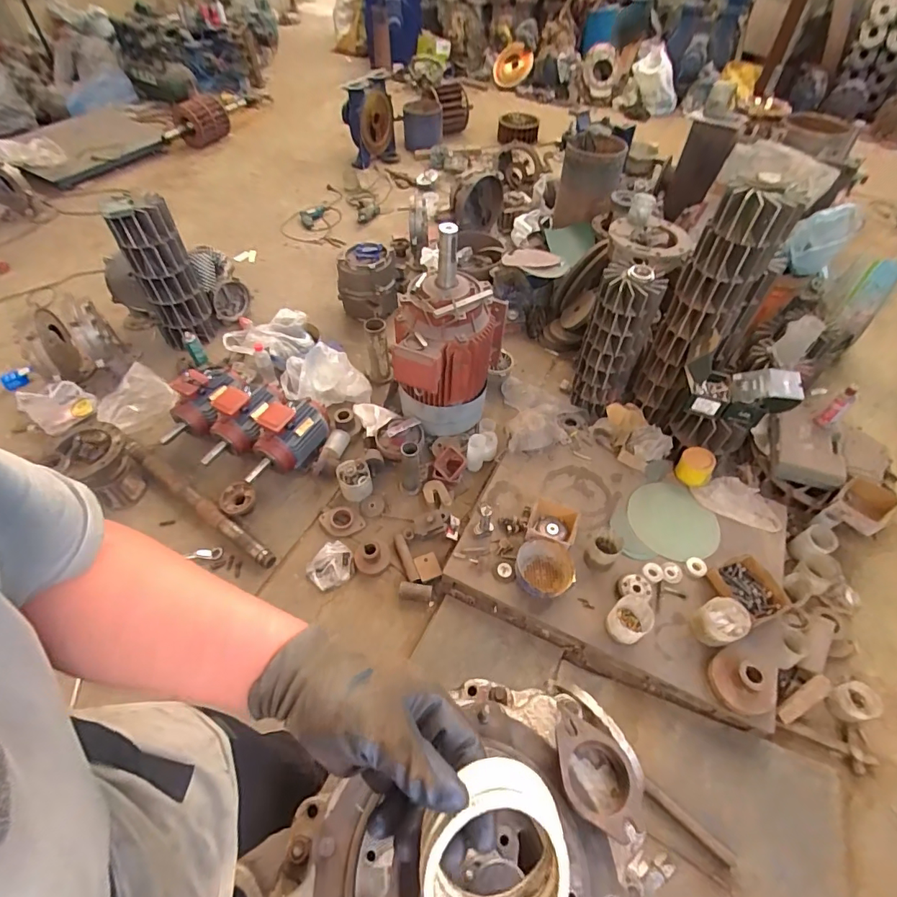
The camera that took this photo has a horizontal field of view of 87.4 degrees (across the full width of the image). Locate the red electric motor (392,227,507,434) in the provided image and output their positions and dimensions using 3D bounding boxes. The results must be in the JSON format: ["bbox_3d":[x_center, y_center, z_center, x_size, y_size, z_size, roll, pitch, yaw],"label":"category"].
[{"bbox_3d":[0.001,-0.367,1.629,0.362,0.619,0.399,7,53,4],"label":"red electric motor"}]

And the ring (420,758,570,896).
[{"bbox_3d":[0.024,0.244,0.289,0.087,0.035,0.087,-5,75,-14],"label":"ring"}]

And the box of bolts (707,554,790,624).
[{"bbox_3d":[0.912,0.424,1.422,0.174,0.044,0.187,-18,56,-12],"label":"box of bolts"}]

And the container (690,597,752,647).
[{"bbox_3d":[0.768,0.489,1.325,0.137,0.091,0.116,-19,55,-15],"label":"container"}]

